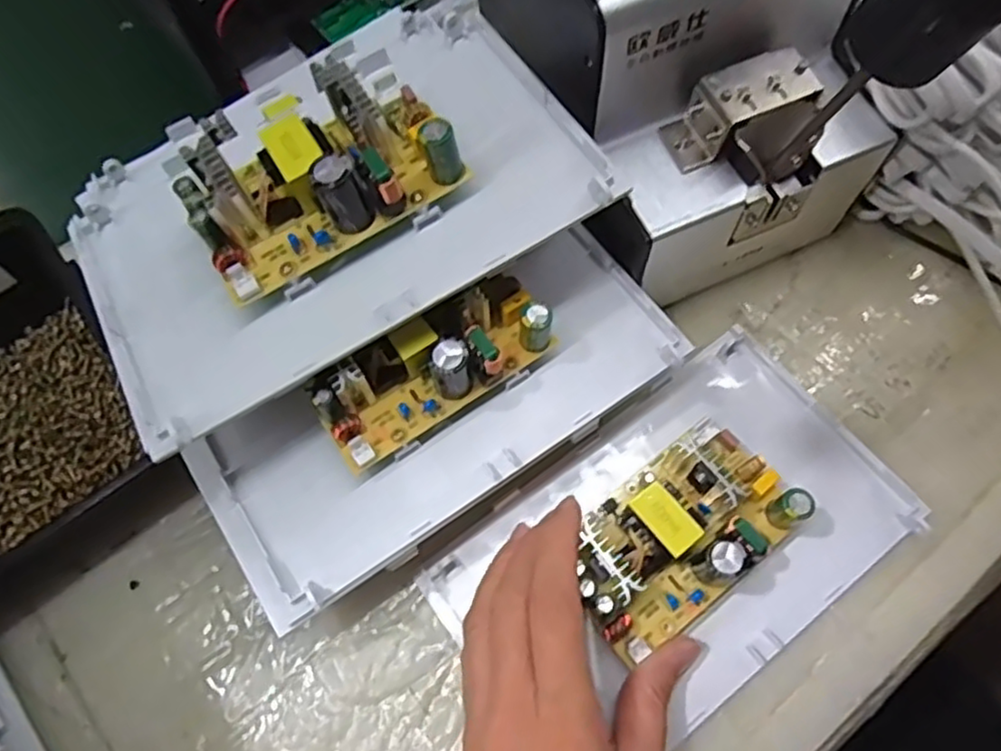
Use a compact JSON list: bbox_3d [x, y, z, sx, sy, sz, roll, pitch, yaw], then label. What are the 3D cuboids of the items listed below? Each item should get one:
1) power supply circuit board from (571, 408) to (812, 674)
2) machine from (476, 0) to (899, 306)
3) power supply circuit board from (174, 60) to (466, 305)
[{"bbox_3d":[0.077,0.064,0.290,0.105,0.034,0.060,-36,73,-13],"label":"power supply circuit board"},{"bbox_3d":[0.080,-0.148,0.324,0.144,0.140,0.170,-23,68,-7],"label":"machine"},{"bbox_3d":[-0.067,-0.076,0.255,0.095,0.029,0.055,-30,68,-10],"label":"power supply circuit board"}]

